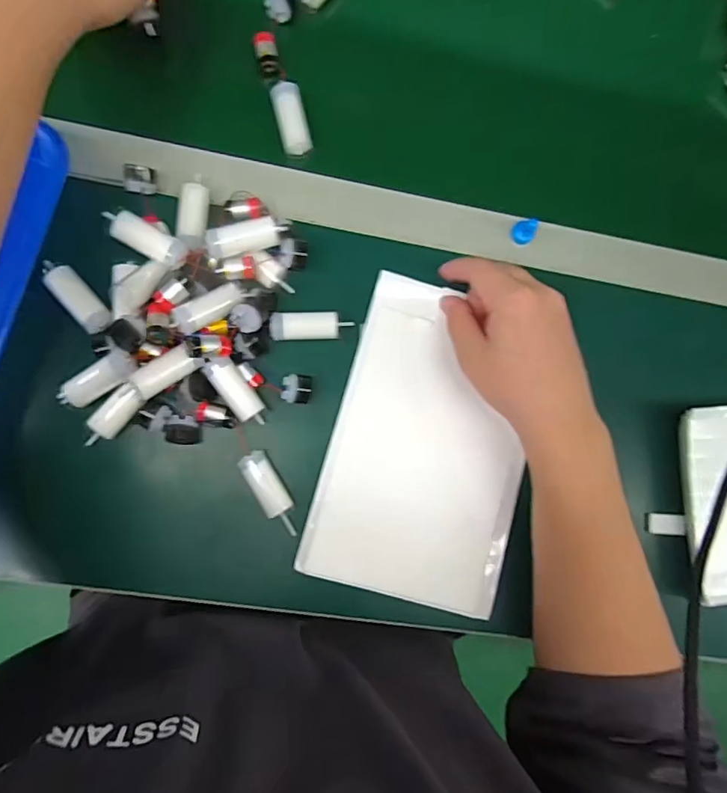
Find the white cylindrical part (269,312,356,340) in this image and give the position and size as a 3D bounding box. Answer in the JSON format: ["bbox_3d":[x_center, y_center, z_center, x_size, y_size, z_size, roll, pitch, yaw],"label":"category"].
[{"bbox_3d":[-0.040,-0.052,0.388,0.059,0.020,0.020,-1,85,-7],"label":"white cylindrical part"}]

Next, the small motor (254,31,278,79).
[{"bbox_3d":[-0.077,-0.272,0.408,0.017,0.013,0.029,-14,87,-8],"label":"small motor"}]

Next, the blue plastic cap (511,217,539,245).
[{"bbox_3d":[0.130,-0.134,0.414,0.015,0.022,0.018,-42,91,-8],"label":"blue plastic cap"}]

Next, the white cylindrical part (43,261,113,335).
[{"bbox_3d":[-0.204,-0.070,0.365,0.020,0.018,0.060,-42,91,-8],"label":"white cylindrical part"}]

